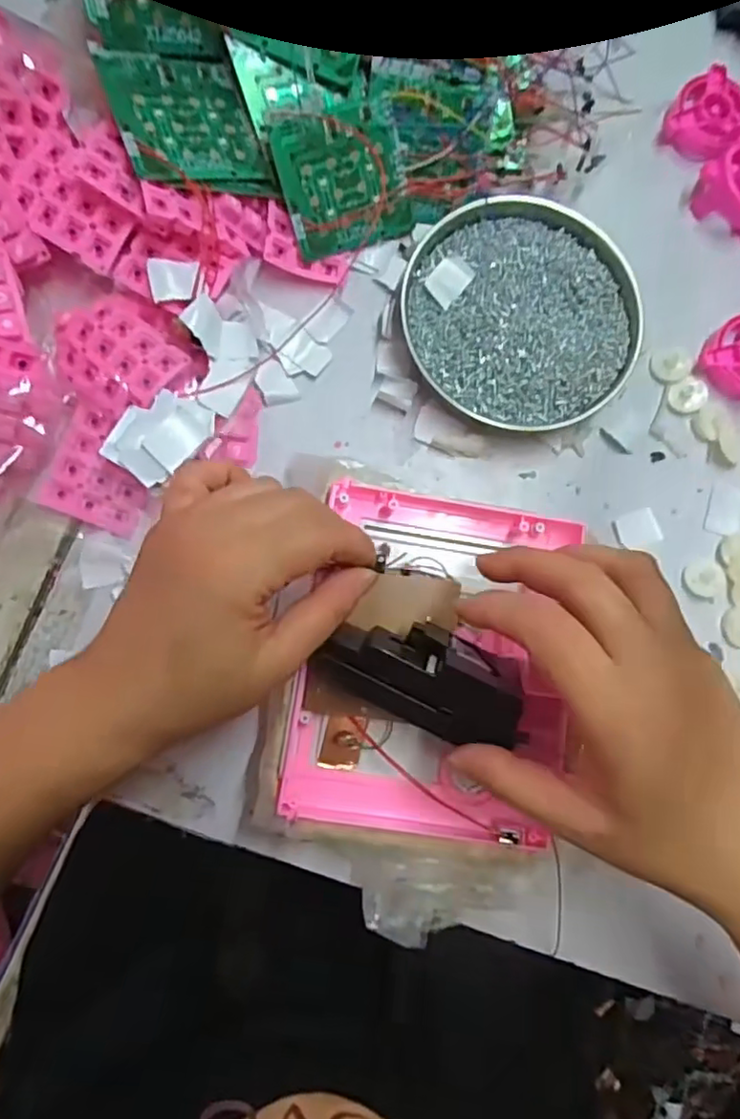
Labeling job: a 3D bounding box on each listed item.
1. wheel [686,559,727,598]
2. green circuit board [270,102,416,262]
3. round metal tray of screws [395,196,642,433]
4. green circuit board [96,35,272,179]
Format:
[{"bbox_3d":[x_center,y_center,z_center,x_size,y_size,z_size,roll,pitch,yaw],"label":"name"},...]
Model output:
[{"bbox_3d":[0.196,0.011,0.363,0.023,0.004,0.021,0,83,-4],"label":"wheel"},{"bbox_3d":[-0.013,-0.209,0.348,0.072,0.004,0.064,-24,121,-13],"label":"green circuit board"},{"bbox_3d":[0.087,-0.143,0.363,0.134,0.019,0.125,0,83,-4],"label":"round metal tray of screws"},{"bbox_3d":[-0.095,-0.230,0.324,0.071,0.005,0.069,-18,86,-28],"label":"green circuit board"}]

